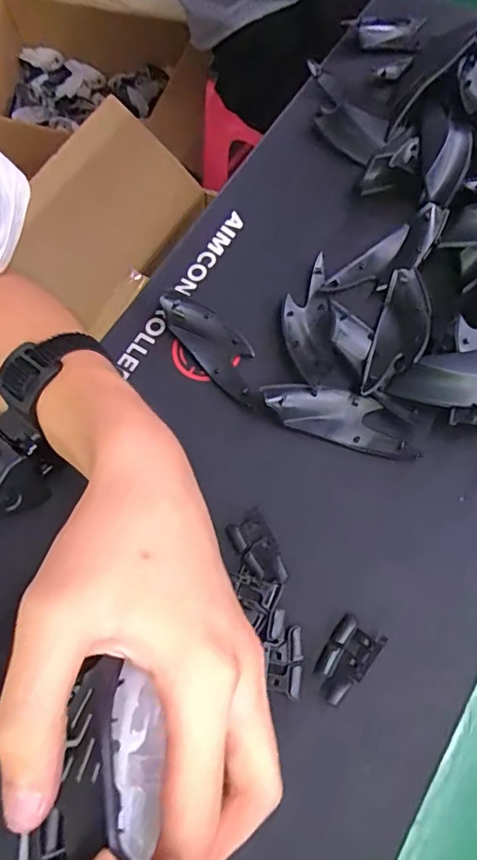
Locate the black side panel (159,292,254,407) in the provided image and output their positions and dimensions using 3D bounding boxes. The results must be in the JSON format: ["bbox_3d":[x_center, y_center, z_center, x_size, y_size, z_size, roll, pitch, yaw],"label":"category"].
[{"bbox_3d":[-0.015,-0.057,0.346,0.033,0.021,0.090,-37,75,-9],"label":"black side panel"}]

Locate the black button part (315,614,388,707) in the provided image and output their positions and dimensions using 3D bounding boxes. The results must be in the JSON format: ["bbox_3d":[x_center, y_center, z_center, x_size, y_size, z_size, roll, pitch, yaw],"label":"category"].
[{"bbox_3d":[0.056,0.122,0.270,0.022,0.012,0.042,33,76,11],"label":"black button part"}]

